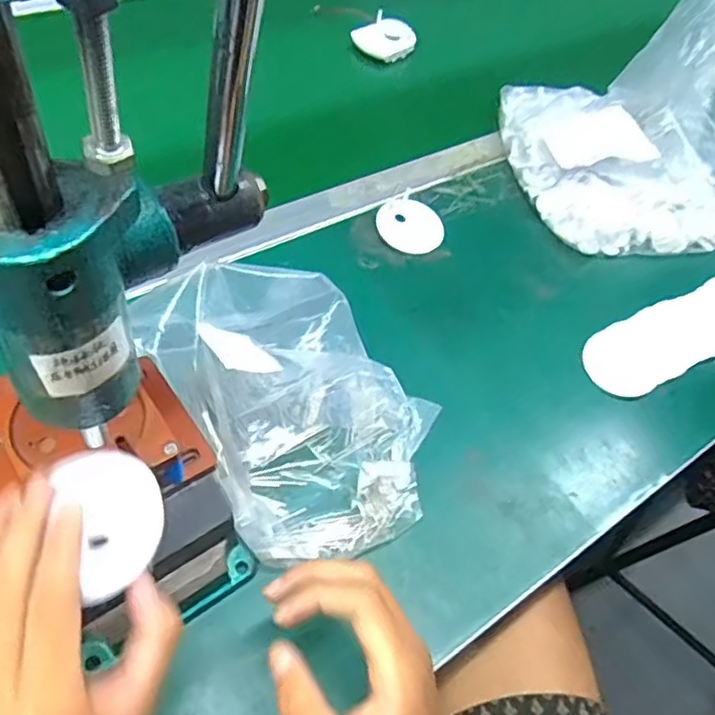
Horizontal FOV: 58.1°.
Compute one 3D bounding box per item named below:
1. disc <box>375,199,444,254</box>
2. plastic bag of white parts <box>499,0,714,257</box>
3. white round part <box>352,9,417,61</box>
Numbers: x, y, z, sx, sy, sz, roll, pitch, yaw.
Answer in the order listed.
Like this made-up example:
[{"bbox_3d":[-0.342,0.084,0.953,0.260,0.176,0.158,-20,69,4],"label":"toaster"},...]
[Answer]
[{"bbox_3d":[0.050,-0.122,0.599,0.062,0.006,0.057,4,68,-11],"label":"disc"},{"bbox_3d":[0.295,-0.258,0.653,0.252,0.209,0.234,-5,55,-14],"label":"plastic bag of white parts"},{"bbox_3d":[0.035,-0.392,0.789,0.059,0.028,0.066,39,57,18],"label":"white round part"}]

